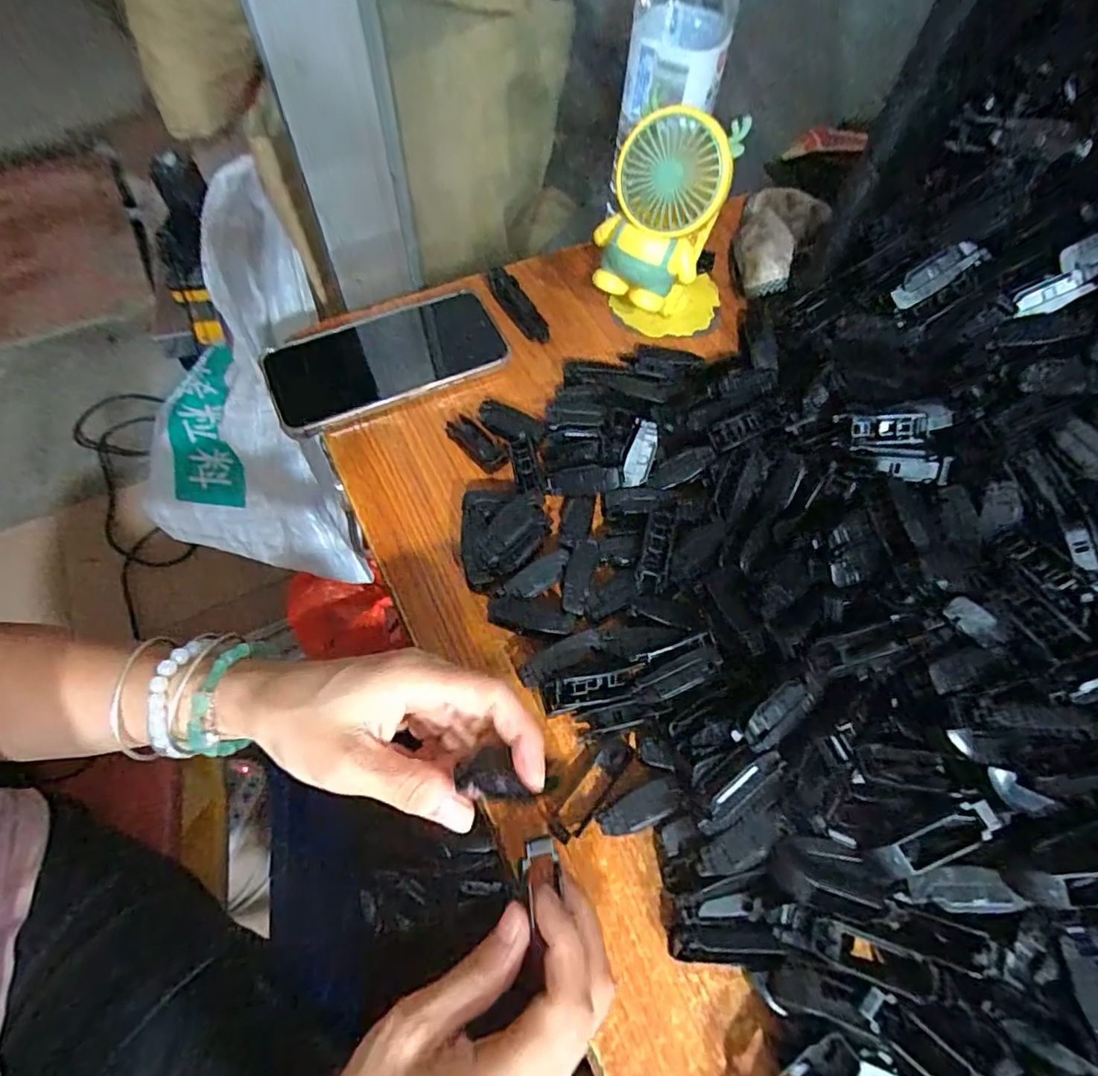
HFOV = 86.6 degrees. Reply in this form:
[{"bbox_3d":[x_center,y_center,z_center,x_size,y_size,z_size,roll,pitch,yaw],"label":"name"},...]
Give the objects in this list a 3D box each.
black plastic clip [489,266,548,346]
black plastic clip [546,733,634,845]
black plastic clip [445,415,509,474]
[{"bbox_3d":[-0.026,-0.180,0.449,0.022,0.009,0.076,-31,78,-12],"label":"black plastic clip"},{"bbox_3d":[0.020,0.127,0.300,0.021,0.008,0.057,35,66,15],"label":"black plastic clip"},{"bbox_3d":[-0.048,-0.063,0.391,0.019,0.014,0.047,-40,70,-20],"label":"black plastic clip"}]

